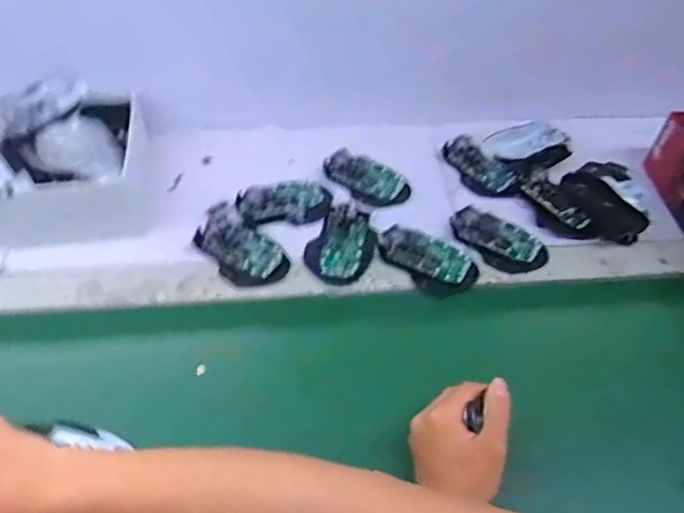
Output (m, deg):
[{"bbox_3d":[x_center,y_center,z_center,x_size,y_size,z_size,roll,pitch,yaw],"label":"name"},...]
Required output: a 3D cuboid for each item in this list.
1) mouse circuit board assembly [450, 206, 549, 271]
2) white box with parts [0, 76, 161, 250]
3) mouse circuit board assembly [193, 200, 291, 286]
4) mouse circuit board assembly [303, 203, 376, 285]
[{"bbox_3d":[0.181,-0.022,0.698,0.114,0.020,0.064,35,56,24],"label":"mouse circuit board assembly"},{"bbox_3d":[-0.361,-0.114,0.689,0.247,0.095,0.206,-7,50,-10],"label":"white box with parts"},{"bbox_3d":[-0.118,-0.016,0.675,0.070,0.018,0.131,-29,57,-25],"label":"mouse circuit board assembly"},{"bbox_3d":[-0.001,-0.017,0.682,0.072,0.018,0.107,13,50,8],"label":"mouse circuit board assembly"}]

